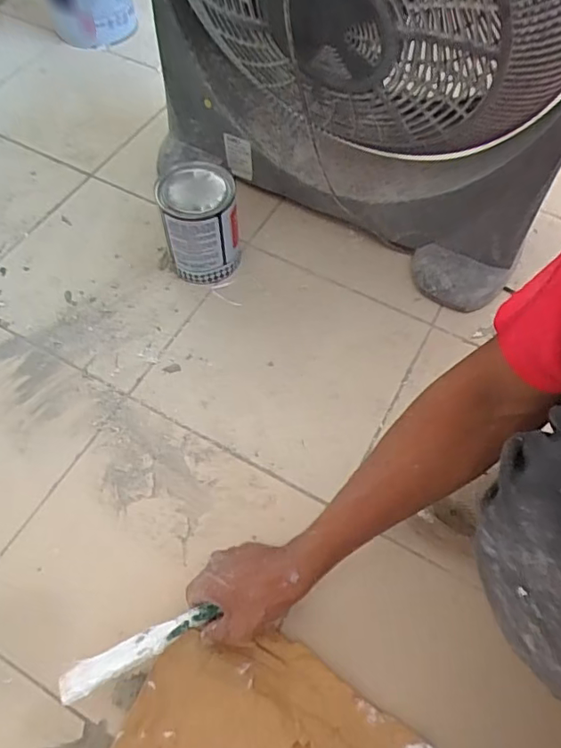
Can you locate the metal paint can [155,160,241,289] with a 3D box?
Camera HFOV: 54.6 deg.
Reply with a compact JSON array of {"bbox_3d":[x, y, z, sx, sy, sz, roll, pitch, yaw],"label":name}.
[{"bbox_3d":[-0.112,-0.208,0.767,0.102,0.136,0.100,-5,58,-3],"label":"metal paint can"}]

